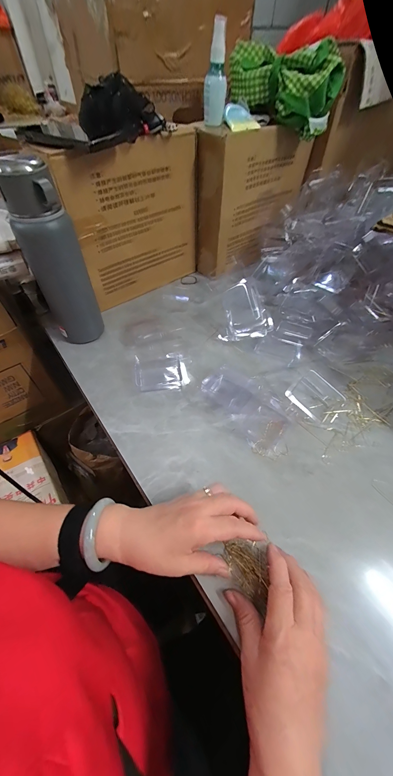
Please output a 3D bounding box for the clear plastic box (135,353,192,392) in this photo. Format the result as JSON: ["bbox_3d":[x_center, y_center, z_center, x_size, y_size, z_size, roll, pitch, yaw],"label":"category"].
[{"bbox_3d":[-0.063,-0.029,0.472,0.090,0.018,0.077,-7,53,-7],"label":"clear plastic box"}]

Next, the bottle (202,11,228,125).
[{"bbox_3d":[0.033,-0.530,0.452,0.039,0.116,0.031,5,52,2],"label":"bottle"}]

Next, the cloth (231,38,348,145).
[{"bbox_3d":[0.158,-0.566,0.501,0.187,0.104,0.133,5,52,2],"label":"cloth"}]

